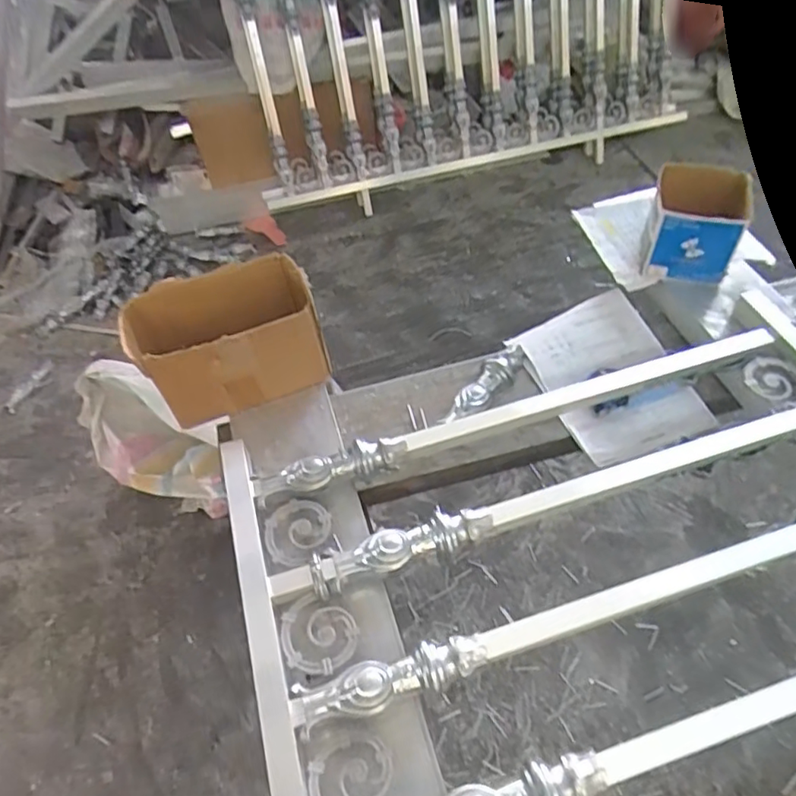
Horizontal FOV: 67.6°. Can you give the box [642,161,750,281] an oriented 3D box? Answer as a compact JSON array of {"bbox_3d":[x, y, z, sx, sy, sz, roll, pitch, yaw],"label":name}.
[{"bbox_3d":[0.476,-0.280,0.953,0.134,0.136,0.114,13,54,14],"label":"box"}]

